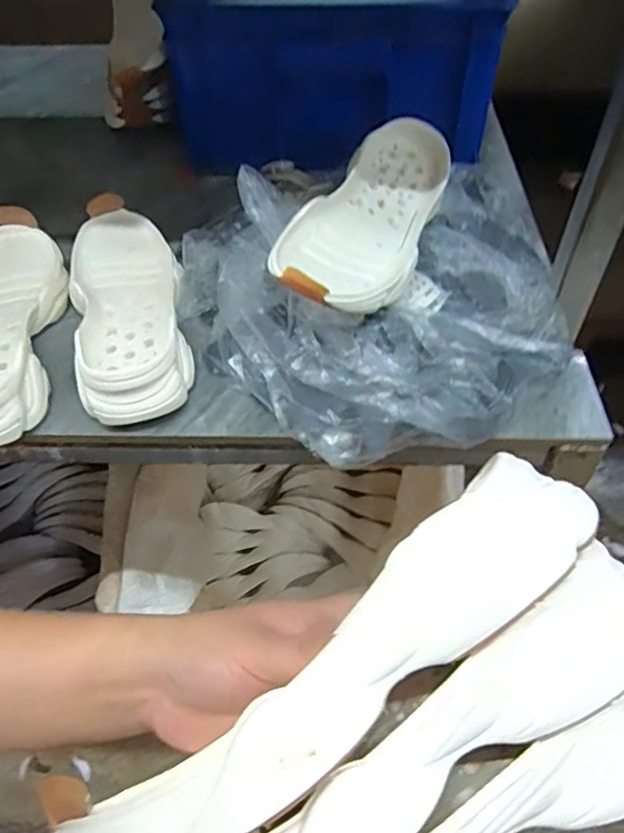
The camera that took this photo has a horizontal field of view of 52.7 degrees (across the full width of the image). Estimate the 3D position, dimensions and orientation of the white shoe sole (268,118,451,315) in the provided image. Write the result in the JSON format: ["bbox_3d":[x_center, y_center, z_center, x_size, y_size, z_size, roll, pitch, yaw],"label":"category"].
[{"bbox_3d":[0.047,-0.162,0.535,0.099,0.069,0.252,18,52,14],"label":"white shoe sole"}]

